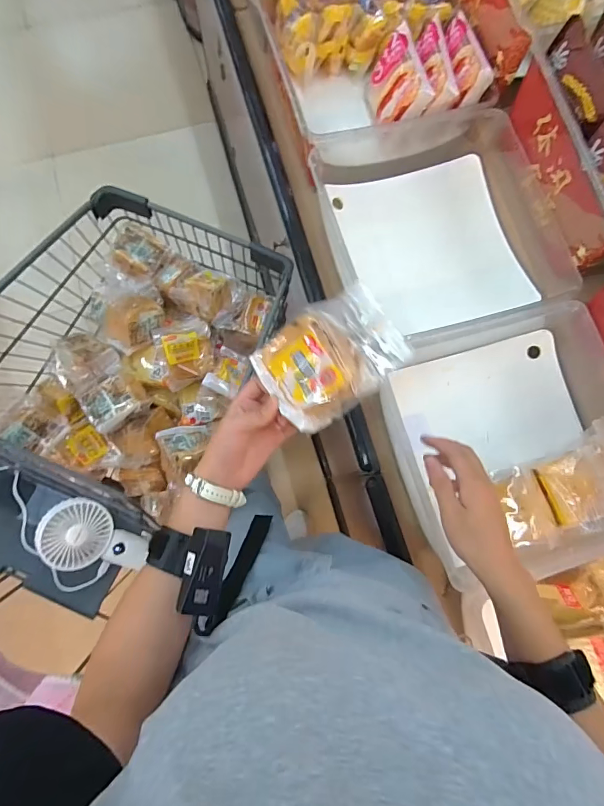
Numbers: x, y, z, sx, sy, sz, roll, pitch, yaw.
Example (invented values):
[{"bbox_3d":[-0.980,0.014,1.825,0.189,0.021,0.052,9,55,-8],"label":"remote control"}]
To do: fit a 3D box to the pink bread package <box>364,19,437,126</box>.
[{"bbox_3d":[0.140,-0.480,0.628,0.033,0.091,0.135,-4,75,-35],"label":"pink bread package"}]

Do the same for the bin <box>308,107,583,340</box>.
[{"bbox_3d":[0.185,-0.268,0.612,0.298,0.089,0.304,-16,79,-5],"label":"bin"}]

